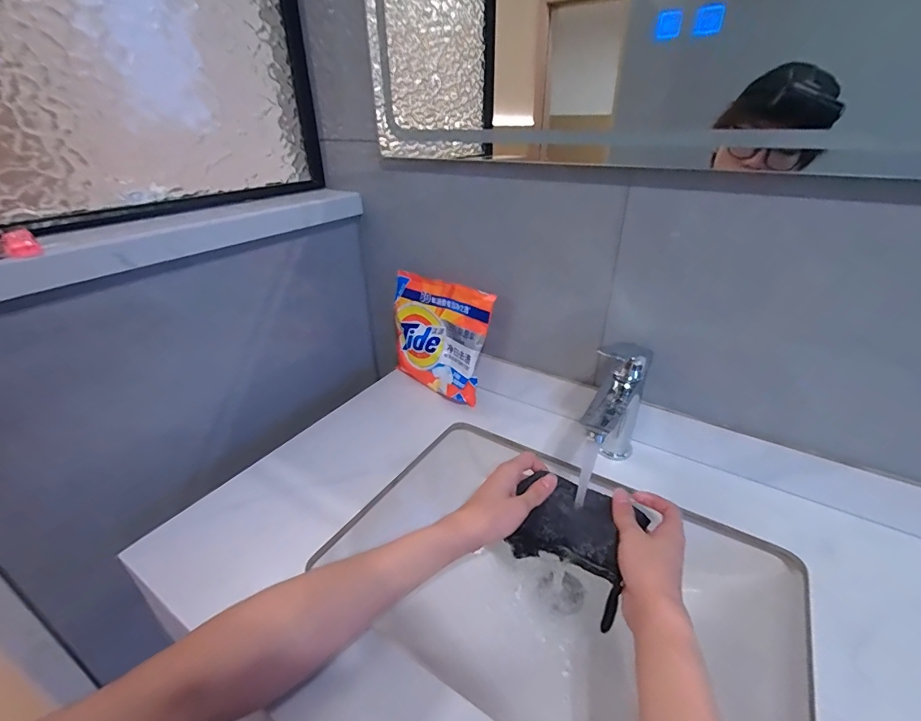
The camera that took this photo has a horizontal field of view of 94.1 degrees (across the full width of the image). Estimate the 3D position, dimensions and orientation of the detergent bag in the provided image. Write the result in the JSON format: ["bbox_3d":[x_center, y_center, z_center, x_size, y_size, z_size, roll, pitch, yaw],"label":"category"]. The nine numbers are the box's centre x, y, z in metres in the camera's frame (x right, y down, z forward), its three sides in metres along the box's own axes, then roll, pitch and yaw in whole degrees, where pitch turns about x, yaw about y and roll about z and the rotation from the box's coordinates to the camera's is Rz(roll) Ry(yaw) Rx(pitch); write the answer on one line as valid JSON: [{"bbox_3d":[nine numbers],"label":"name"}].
[{"bbox_3d":[-0.034,-0.039,0.680,0.053,0.168,0.175,-26,38,-37],"label":"detergent bag"}]

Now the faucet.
[{"bbox_3d":[0.196,0.062,0.546,0.063,0.150,0.083,11,32,20],"label":"faucet"}]

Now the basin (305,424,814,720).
[{"bbox_3d":[0.088,0.258,0.492,0.472,0.125,0.288,16,34,27],"label":"basin"}]

